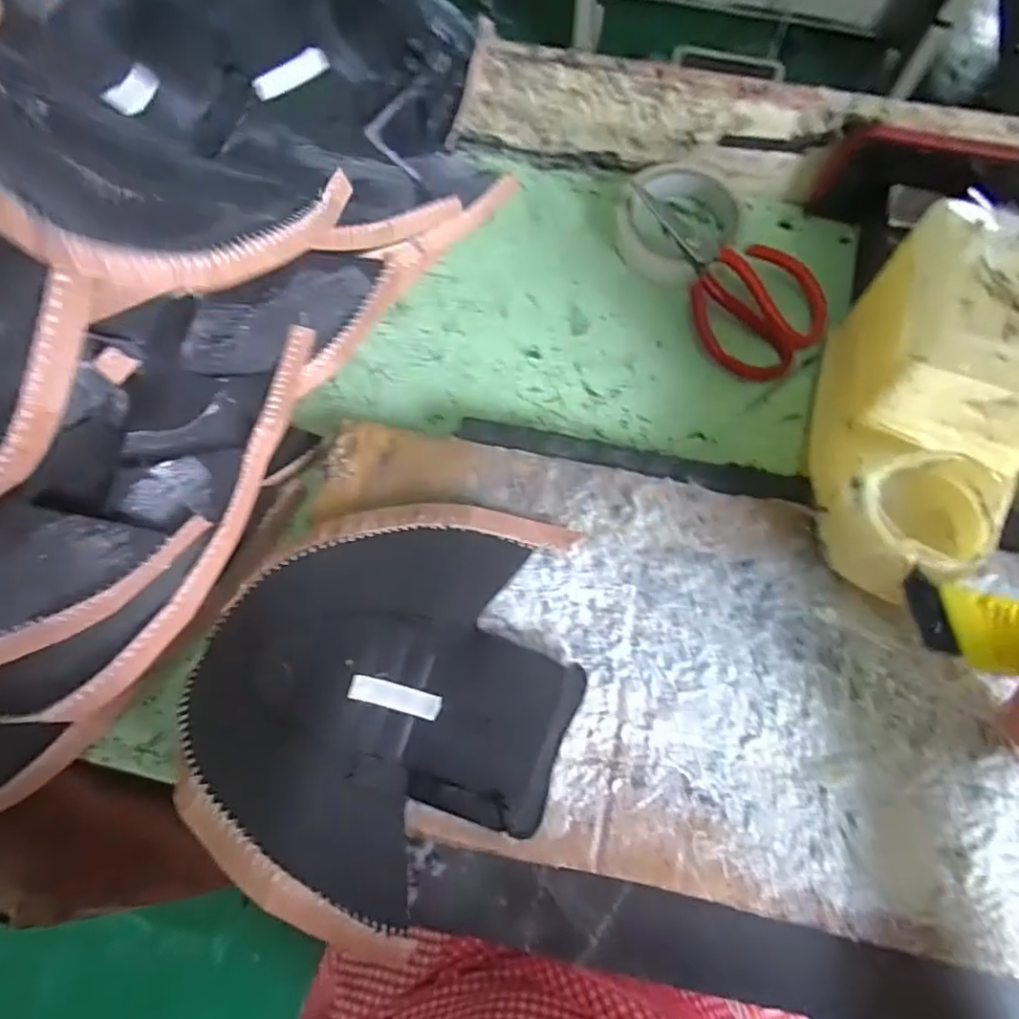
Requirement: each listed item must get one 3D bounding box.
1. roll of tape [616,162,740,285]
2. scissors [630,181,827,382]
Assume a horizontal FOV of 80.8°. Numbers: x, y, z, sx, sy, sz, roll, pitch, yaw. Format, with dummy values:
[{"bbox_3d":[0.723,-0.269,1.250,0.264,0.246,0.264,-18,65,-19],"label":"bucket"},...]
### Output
[{"bbox_3d":[0.131,-0.227,0.464,0.085,0.030,0.102,27,74,9],"label":"roll of tape"},{"bbox_3d":[0.172,-0.178,0.448,0.095,0.032,0.165,-20,73,-5],"label":"scissors"}]

